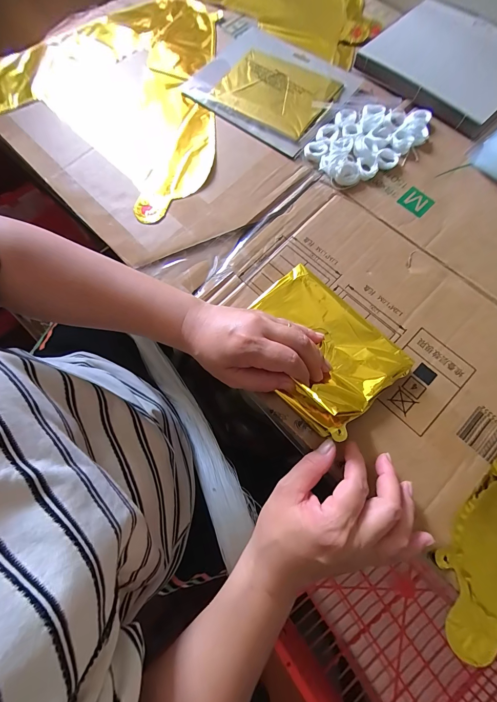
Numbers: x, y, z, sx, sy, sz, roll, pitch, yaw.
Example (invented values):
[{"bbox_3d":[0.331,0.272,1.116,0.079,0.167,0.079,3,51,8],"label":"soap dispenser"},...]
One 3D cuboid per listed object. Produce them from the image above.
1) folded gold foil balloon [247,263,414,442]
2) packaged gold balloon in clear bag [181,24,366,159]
[{"bbox_3d":[0.066,-0.005,0.302,0.111,0.020,0.153,-40,76,-10],"label":"folded gold foil balloon"},{"bbox_3d":[0.034,-0.382,0.416,0.211,0.008,0.193,35,77,11],"label":"packaged gold balloon in clear bag"}]

